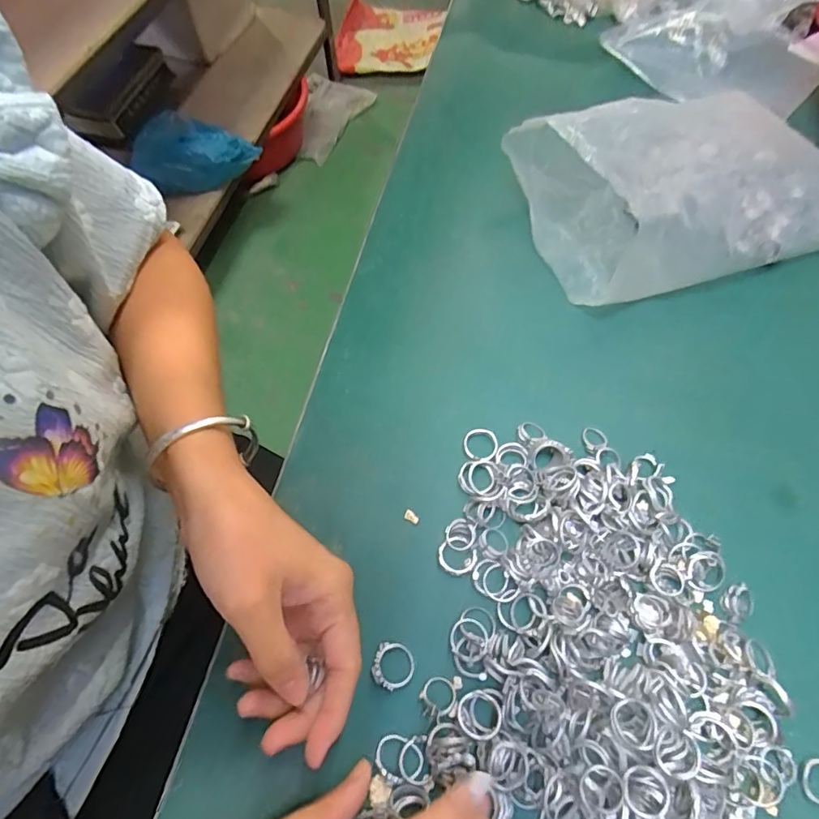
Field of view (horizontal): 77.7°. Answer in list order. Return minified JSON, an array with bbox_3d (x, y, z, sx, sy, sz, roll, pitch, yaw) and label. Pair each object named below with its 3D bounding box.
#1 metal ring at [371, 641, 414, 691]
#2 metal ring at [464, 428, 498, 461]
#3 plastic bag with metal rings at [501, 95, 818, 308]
[{"bbox_3d":[-0.008,0.135,0.267,0.021,0.008,0.022,0,63,-1],"label":"metal ring"},{"bbox_3d":[0.046,0.023,0.328,0.023,0.004,0.022,-5,62,9],"label":"metal ring"},{"bbox_3d":[0.226,-0.186,0.391,0.257,0.079,0.156,-17,65,-9],"label":"plastic bag with metal rings"}]

